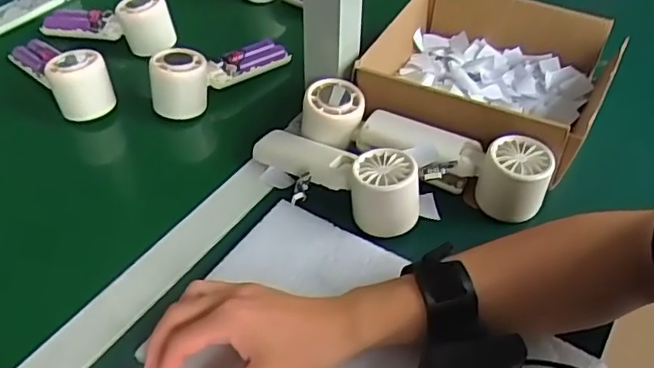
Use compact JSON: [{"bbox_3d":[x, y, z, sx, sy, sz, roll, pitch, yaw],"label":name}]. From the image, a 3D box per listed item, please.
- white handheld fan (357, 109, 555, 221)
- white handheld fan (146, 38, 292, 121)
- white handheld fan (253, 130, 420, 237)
[{"bbox_3d":[0.108,-0.020,0.535,0.170,0.051,0.059,19,48,20],"label":"white handheld fan"},{"bbox_3d":[-0.114,-0.124,0.658,0.044,0.062,0.164,34,42,31],"label":"white handheld fan"},{"bbox_3d":[0.002,-0.013,0.527,0.168,0.050,0.065,24,50,23],"label":"white handheld fan"}]

